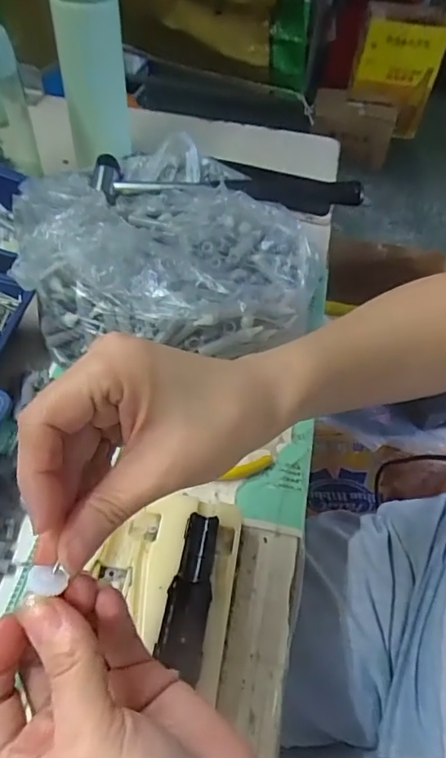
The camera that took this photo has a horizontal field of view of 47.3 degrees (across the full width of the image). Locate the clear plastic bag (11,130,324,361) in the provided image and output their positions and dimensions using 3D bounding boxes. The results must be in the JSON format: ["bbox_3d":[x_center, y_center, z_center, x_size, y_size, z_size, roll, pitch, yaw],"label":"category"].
[{"bbox_3d":[-0.047,-0.112,0.408,0.220,0.075,0.212,-6,51,-10],"label":"clear plastic bag"}]

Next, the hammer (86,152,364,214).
[{"bbox_3d":[0.001,-0.172,0.454,0.236,0.033,0.051,2,51,-3],"label":"hammer"}]

